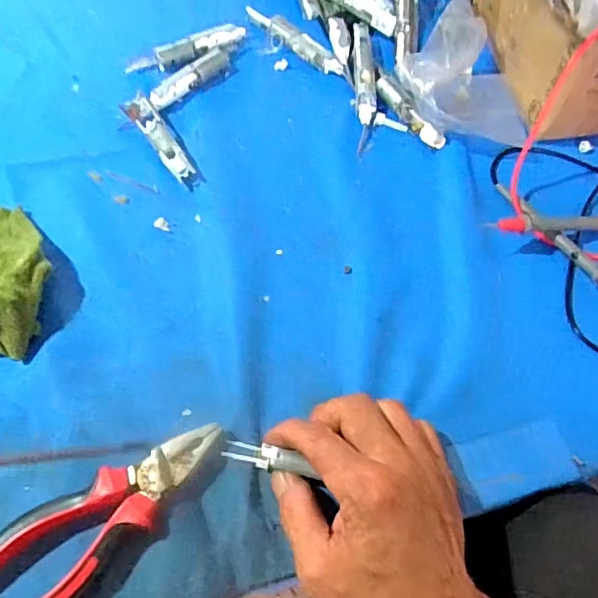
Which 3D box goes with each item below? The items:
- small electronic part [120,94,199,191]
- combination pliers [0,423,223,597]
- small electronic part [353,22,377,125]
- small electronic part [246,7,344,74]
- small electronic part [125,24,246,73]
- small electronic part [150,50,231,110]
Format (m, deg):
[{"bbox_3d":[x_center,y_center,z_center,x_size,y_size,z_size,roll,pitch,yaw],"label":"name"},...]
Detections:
[{"bbox_3d":[-0.115,-0.133,0.482,0.022,0.021,0.105,-30,65,-17],"label":"small electronic part"},{"bbox_3d":[-0.108,0.131,0.325,0.153,0.019,0.060,-29,65,-17],"label":"combination pliers"},{"bbox_3d":[0.060,-0.210,0.529,0.018,0.016,0.123,1,60,0],"label":"small electronic part"},{"bbox_3d":[-0.005,-0.251,0.553,0.019,0.016,0.121,-39,68,-20],"label":"small electronic part"},{"bbox_3d":[-0.105,-0.236,0.543,0.117,0.017,0.025,-22,63,-13],"label":"small electronic part"},{"bbox_3d":[-0.098,-0.198,0.520,0.088,0.017,0.017,-39,68,-21],"label":"small electronic part"}]

